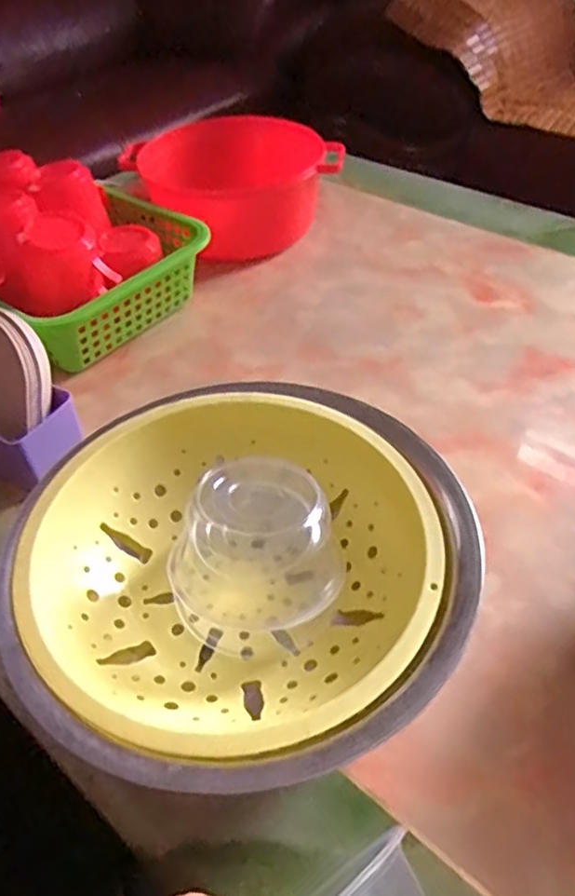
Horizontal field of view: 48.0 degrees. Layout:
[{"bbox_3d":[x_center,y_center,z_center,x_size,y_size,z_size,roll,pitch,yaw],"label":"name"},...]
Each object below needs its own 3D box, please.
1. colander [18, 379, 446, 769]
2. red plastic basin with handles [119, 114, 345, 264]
[{"bbox_3d":[-0.031,0.072,0.418,0.237,0.076,0.254,-2,46,2],"label":"colander"},{"bbox_3d":[-0.061,-0.321,0.778,0.186,0.115,0.202,-27,50,-20],"label":"red plastic basin with handles"}]

